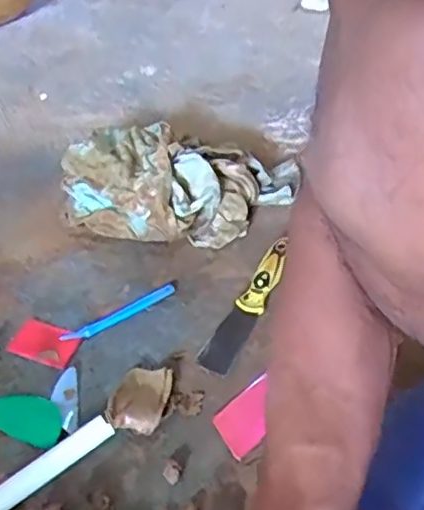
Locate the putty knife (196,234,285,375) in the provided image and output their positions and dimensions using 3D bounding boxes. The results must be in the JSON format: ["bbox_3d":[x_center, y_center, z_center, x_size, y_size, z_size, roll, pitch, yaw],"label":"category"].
[{"bbox_3d":[0.039,0.051,0.665,0.034,0.028,0.178,18,48,23],"label":"putty knife"}]

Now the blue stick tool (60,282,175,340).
[{"bbox_3d":[-0.103,0.066,0.683,0.136,0.008,0.018,-26,47,-20],"label":"blue stick tool"}]

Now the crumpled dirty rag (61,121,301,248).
[{"bbox_3d":[-0.056,-0.098,0.799,0.300,0.075,0.207,15,47,21],"label":"crumpled dirty rag"}]

